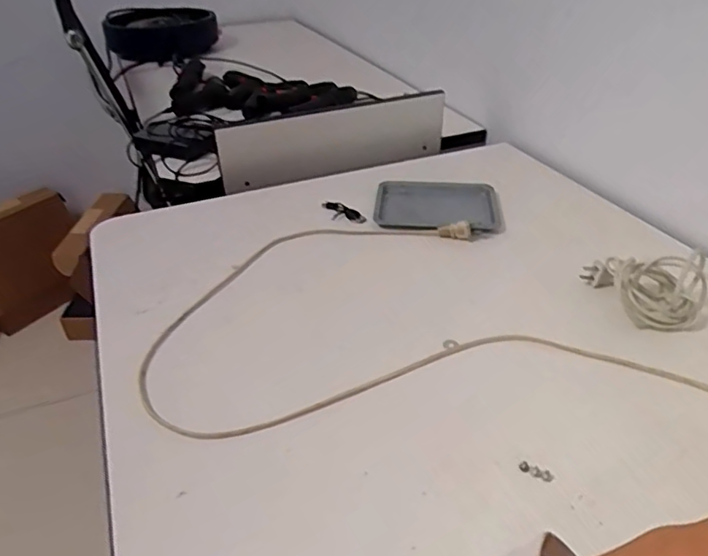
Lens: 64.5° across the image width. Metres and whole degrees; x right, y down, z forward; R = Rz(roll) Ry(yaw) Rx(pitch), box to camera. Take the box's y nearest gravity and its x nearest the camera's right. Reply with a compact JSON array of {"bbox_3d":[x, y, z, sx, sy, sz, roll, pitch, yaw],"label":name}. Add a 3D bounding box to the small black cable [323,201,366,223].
[{"bbox_3d":[-0.017,-0.091,0.788,0.029,0.011,0.080,-25,41,-31],"label":"small black cable"}]

